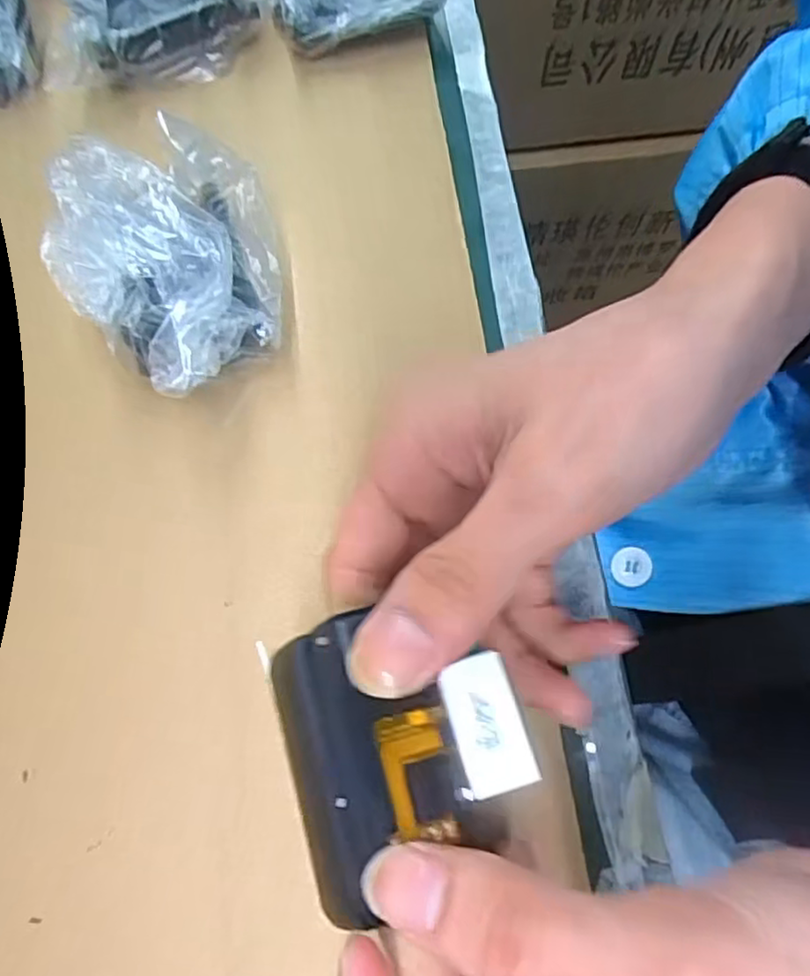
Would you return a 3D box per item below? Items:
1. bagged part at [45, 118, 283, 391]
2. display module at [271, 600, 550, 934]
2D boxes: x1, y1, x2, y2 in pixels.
[{"bbox_3d":[-0.079,-0.071,0.236,0.068,0.052,0.088,-14,72,-6],"label":"bagged part"},{"bbox_3d":[-0.001,0.061,0.164,0.056,0.009,0.062,-18,73,-7],"label":"display module"}]

